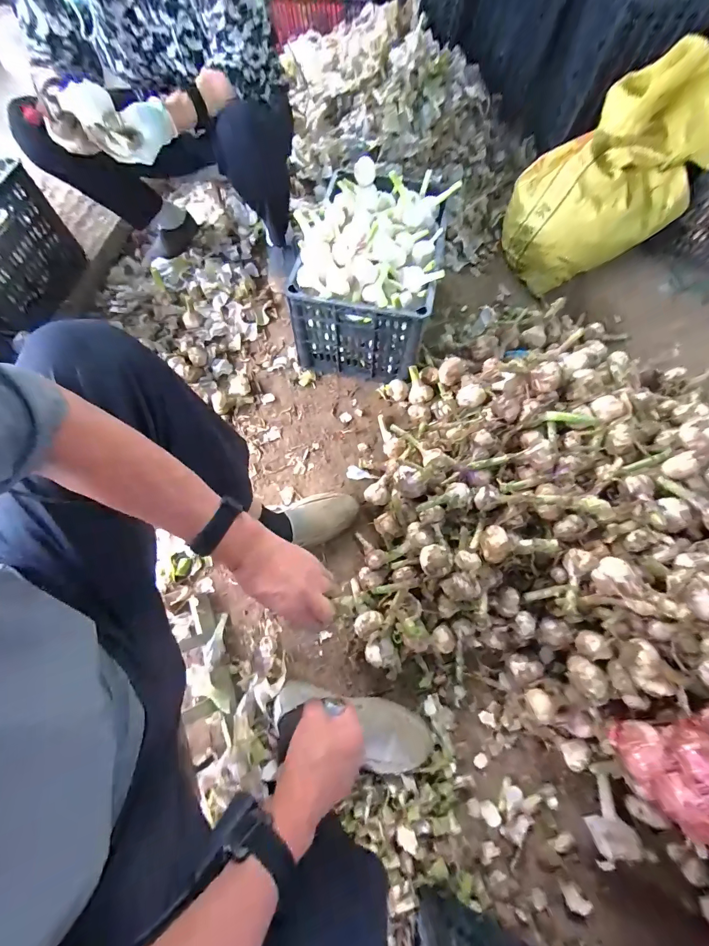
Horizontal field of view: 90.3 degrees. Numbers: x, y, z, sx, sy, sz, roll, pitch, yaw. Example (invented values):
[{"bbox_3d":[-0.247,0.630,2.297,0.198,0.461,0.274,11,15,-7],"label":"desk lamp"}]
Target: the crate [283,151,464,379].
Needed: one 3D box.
[{"bbox_3d":[0.045,-0.478,0.862,0.281,0.263,0.413,11,70,4],"label":"crate"}]

